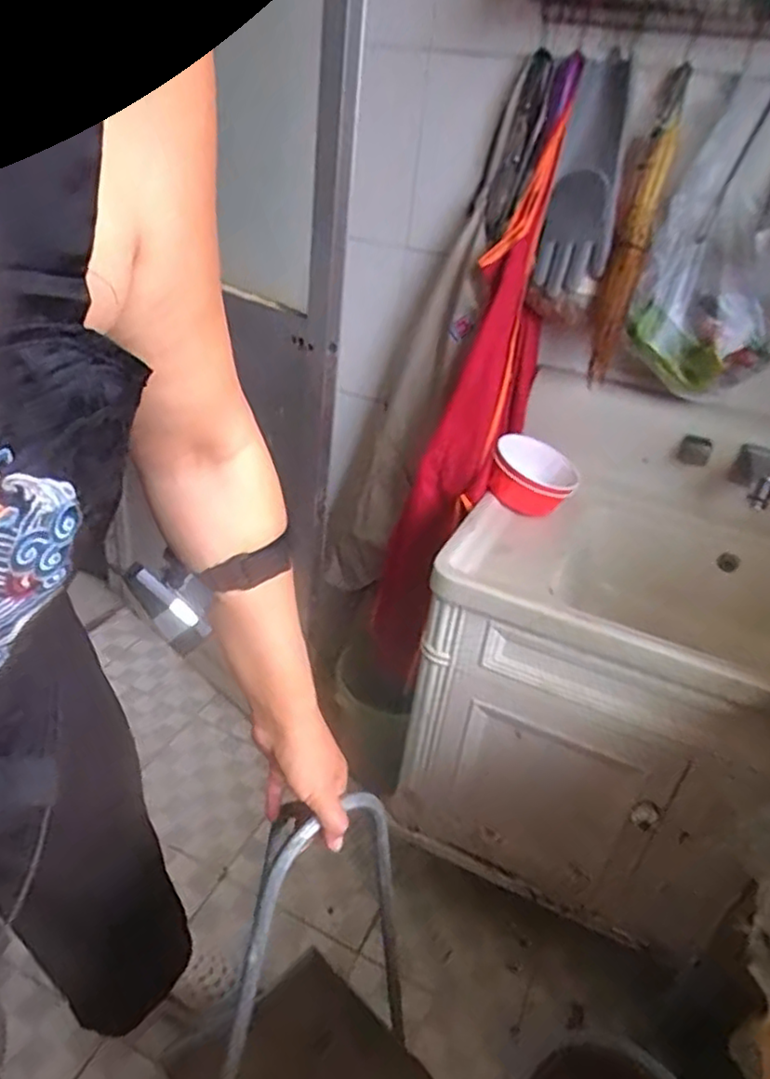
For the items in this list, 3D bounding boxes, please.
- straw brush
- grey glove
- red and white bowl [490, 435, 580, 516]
[{"bbox_3d":[0.382,-0.474,1.019,0.049,0.450,0.073,17,10,14],"label":"straw brush"},{"bbox_3d":[0.313,-0.558,1.040,0.106,0.327,0.016,14,9,29],"label":"grey glove"},{"bbox_3d":[0.241,-0.107,1.109,0.141,0.061,0.161,19,37,17],"label":"red and white bowl"}]

